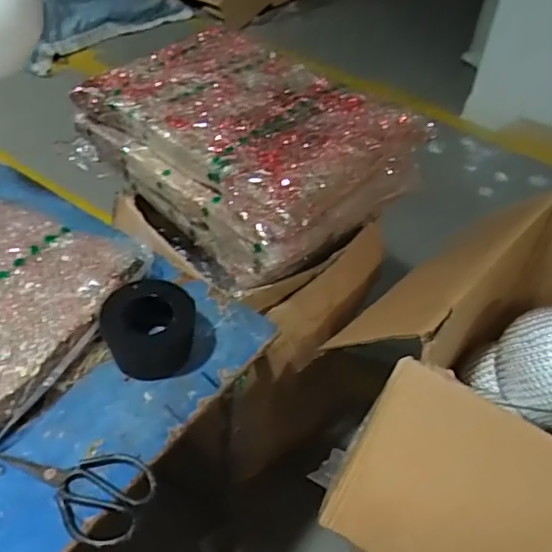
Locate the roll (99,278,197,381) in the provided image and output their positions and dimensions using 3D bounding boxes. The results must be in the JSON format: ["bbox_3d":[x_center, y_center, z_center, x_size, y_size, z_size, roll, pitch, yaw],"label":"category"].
[{"bbox_3d":[-0.160,0.067,0.754,0.114,0.081,0.105,-11,46,-16],"label":"roll"}]

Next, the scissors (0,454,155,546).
[{"bbox_3d":[-0.216,0.221,0.639,0.168,0.012,0.094,20,46,17],"label":"scissors"}]

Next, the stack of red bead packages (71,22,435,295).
[{"bbox_3d":[-0.046,-0.240,1.072,0.401,0.165,0.517,-32,54,-32],"label":"stack of red bead packages"}]

